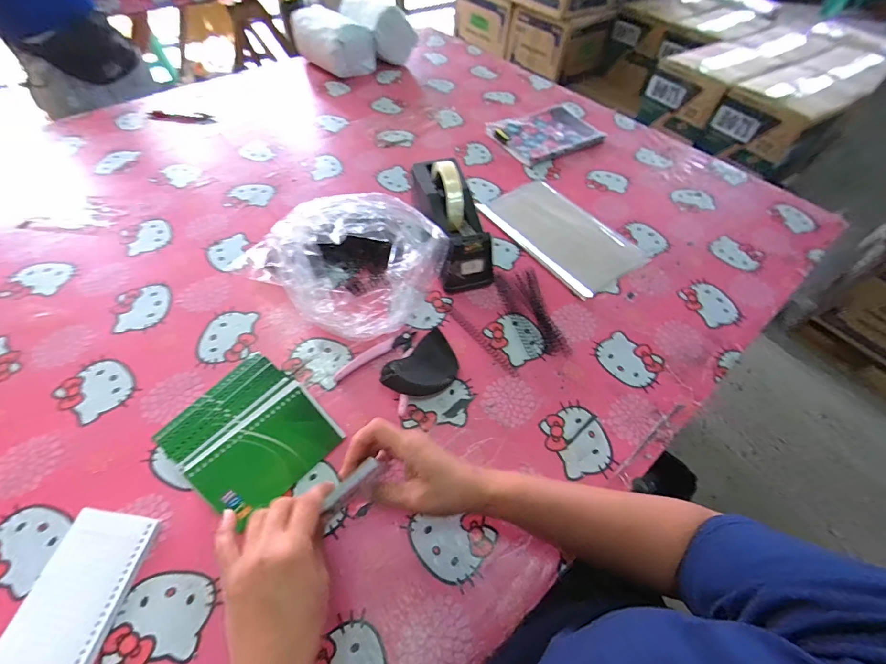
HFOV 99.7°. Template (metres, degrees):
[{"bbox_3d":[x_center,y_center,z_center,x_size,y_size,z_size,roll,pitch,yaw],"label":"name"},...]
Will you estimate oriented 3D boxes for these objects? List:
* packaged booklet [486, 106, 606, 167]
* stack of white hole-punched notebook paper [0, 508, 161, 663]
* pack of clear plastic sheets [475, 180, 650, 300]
[{"bbox_3d":[0.228,-0.437,0.827,0.227,0.021,0.164,-25,61,-19],"label":"packaged booklet"},{"bbox_3d":[-0.332,0.239,0.338,0.083,0.009,0.137,7,56,1],"label":"stack of white hole-punched notebook paper"},{"bbox_3d":[0.200,-0.175,0.635,0.162,0.015,0.257,-29,62,-21],"label":"pack of clear plastic sheets"}]

